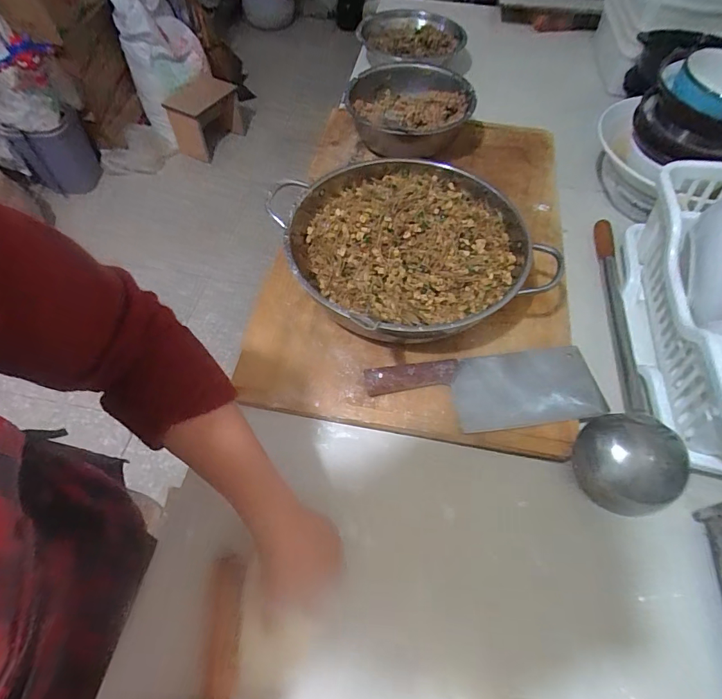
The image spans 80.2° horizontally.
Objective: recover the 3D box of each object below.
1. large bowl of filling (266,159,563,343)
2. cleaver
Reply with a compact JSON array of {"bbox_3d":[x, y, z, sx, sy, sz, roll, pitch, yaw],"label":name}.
[{"bbox_3d":[0.067,-0.147,0.622,0.326,0.087,0.324,1,59,-1],"label":"large bowl of filling"},{"bbox_3d":[0.147,0.050,0.530,0.269,0.037,0.096,-3,59,-3],"label":"cleaver"}]

